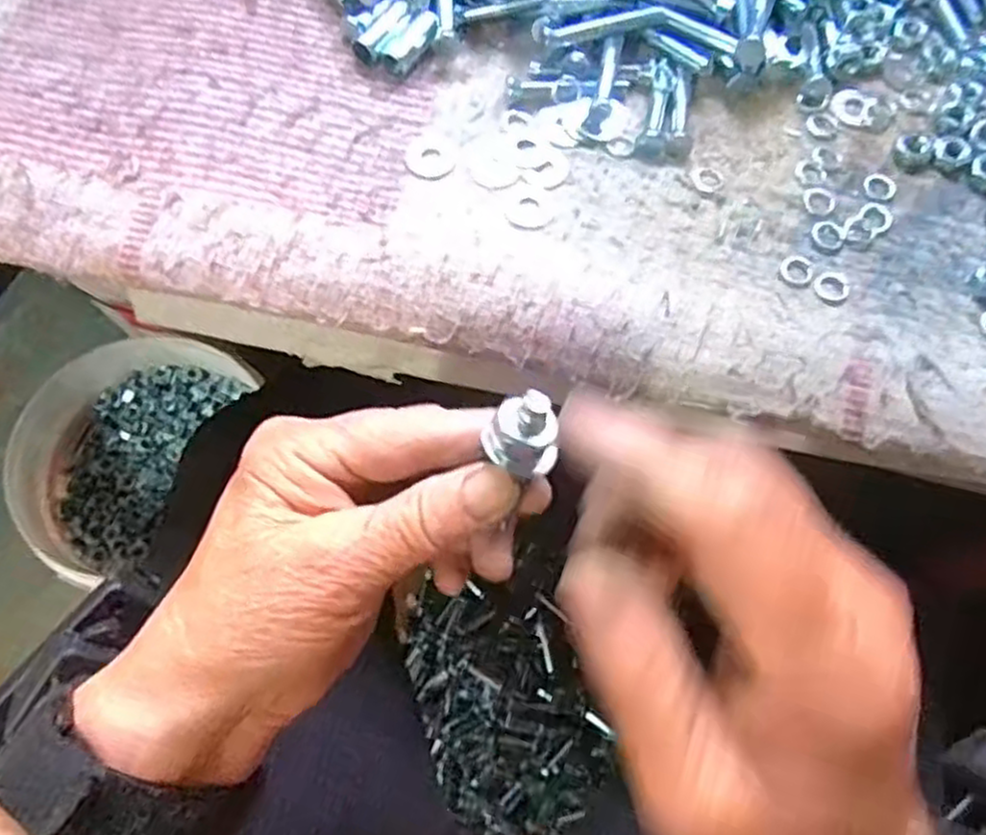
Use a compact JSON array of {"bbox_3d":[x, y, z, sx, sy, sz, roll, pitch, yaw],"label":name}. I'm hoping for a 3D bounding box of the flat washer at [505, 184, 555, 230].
[{"bbox_3d":[0.017,-0.092,0.324,0.022,0.004,0.024,4,73,0],"label":"flat washer"}]

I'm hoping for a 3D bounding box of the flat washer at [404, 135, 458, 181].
[{"bbox_3d":[-0.028,-0.117,0.334,0.023,0.004,0.025,0,73,-1],"label":"flat washer"}]

